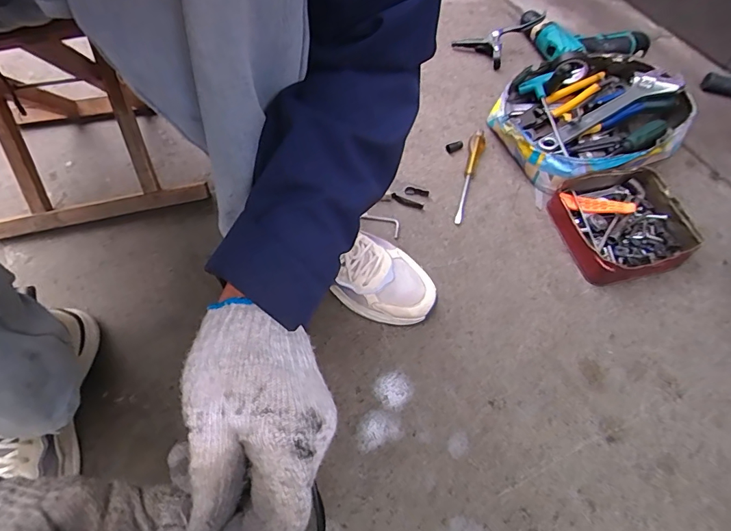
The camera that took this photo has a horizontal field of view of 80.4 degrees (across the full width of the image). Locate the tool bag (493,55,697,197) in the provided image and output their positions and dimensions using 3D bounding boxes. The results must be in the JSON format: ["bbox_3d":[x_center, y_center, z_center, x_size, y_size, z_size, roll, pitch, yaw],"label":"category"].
[{"bbox_3d":[0.381,-0.265,0.731,0.325,0.079,0.263,-17,62,-13],"label":"tool bag"}]

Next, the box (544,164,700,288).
[{"bbox_3d":[0.372,-0.063,0.633,0.167,0.048,0.168,-11,61,-10],"label":"box"}]

